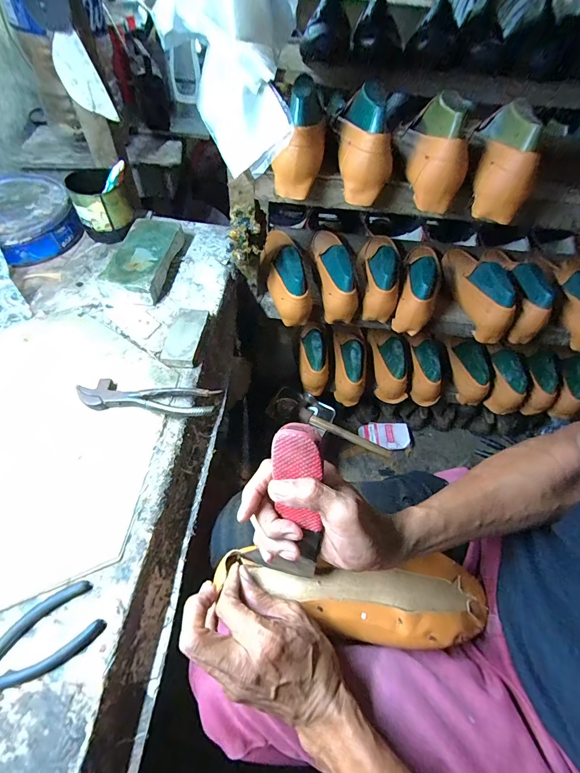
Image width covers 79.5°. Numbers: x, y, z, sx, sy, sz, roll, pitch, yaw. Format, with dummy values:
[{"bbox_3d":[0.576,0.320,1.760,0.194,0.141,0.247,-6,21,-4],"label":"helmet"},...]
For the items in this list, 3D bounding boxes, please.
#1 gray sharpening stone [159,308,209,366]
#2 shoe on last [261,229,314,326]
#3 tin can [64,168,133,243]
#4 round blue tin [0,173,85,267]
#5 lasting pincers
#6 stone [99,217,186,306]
[{"bbox_3d":[-0.161,-0.079,0.537,0.053,0.018,0.111,4,56,0],"label":"gray sharpening stone"},{"bbox_3d":[-0.003,-0.218,0.697,0.072,0.095,0.179,-13,72,-12],"label":"shoe on last"},{"bbox_3d":[-0.347,-0.335,0.647,0.088,0.091,0.104,-19,59,-15],"label":"tin can"},{"bbox_3d":[-0.498,-0.312,0.648,0.198,0.069,0.176,37,61,20],"label":"round blue tin"},{"bbox_3d":[-0.192,0.015,0.470,0.186,0.021,0.045,6,56,1],"label":"lasting pincers"},{"bbox_3d":[-0.255,-0.225,0.616,0.091,0.043,0.189,7,56,2],"label":"stone"}]

